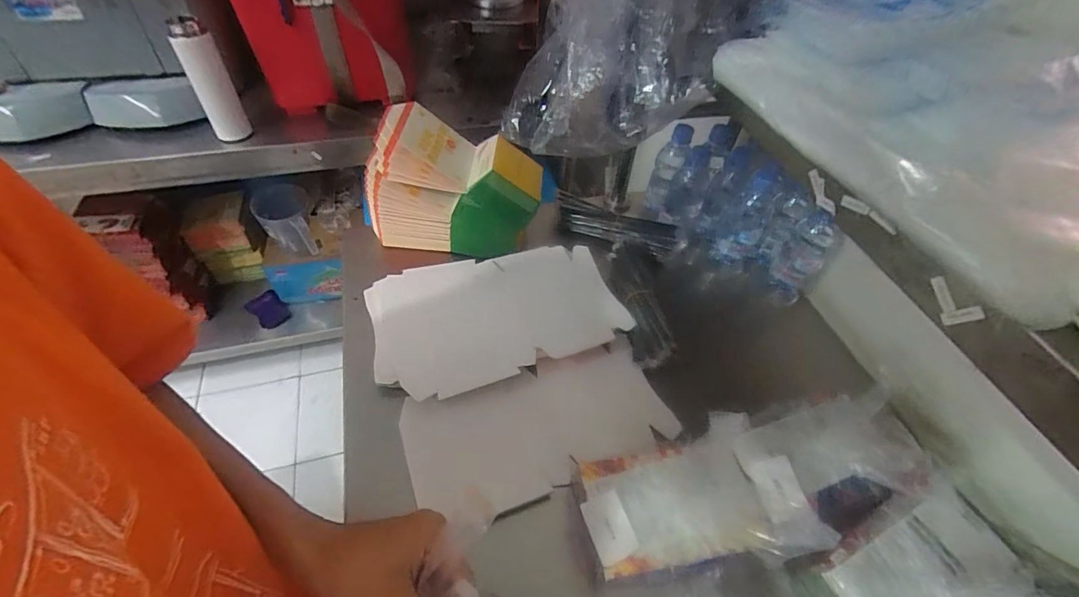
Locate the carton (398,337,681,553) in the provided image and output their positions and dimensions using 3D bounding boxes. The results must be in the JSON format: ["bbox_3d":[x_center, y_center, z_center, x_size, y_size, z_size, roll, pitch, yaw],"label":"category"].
[{"bbox_3d":[-0.005,0.161,0.588,0.314,0.026,0.156,-21,71,-12],"label":"carton"}]

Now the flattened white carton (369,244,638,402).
[{"bbox_3d":[-0.062,0.016,0.666,0.333,0.013,0.210,-16,53,-15],"label":"flattened white carton"}]

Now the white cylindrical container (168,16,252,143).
[{"bbox_3d":[-0.625,-0.402,0.893,0.070,0.220,0.050,-26,57,-22],"label":"white cylindrical container"}]

